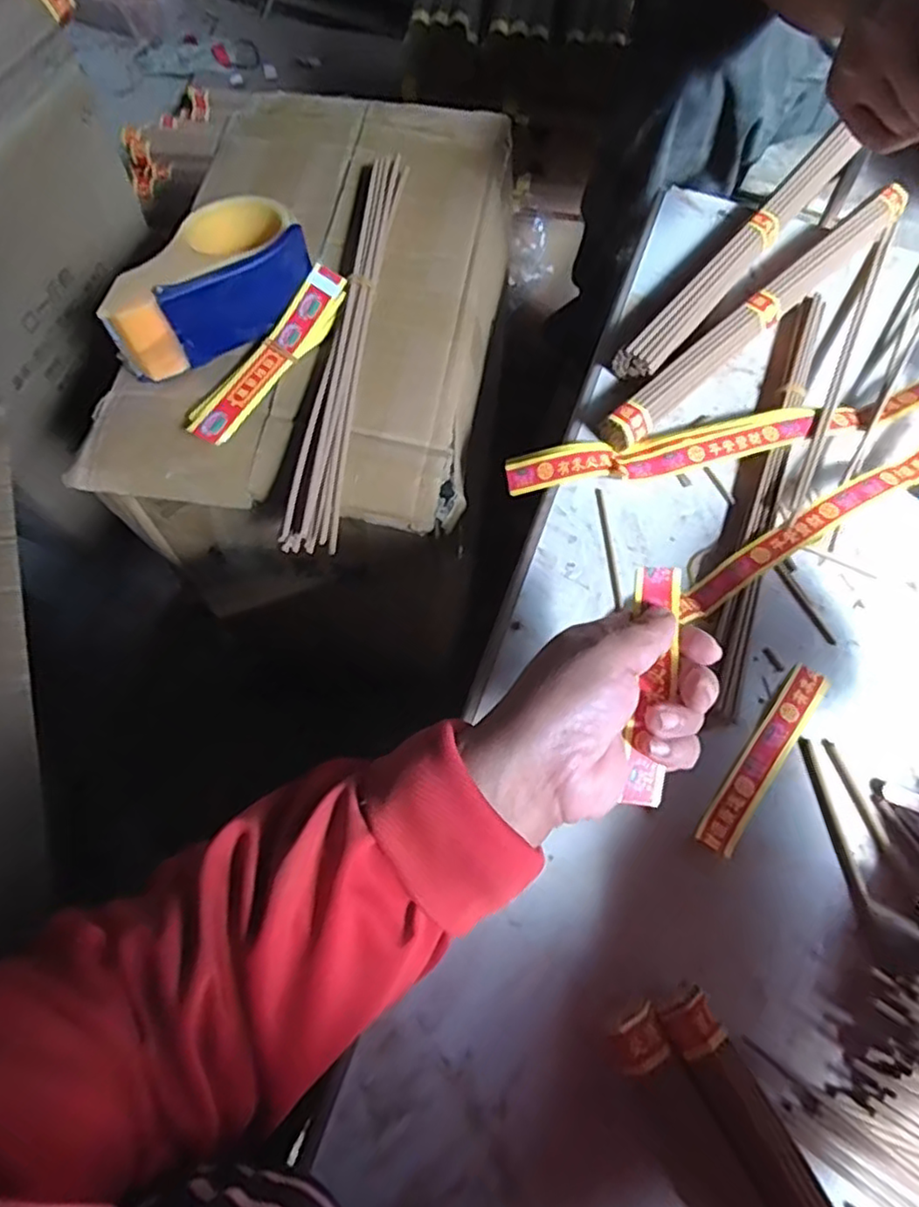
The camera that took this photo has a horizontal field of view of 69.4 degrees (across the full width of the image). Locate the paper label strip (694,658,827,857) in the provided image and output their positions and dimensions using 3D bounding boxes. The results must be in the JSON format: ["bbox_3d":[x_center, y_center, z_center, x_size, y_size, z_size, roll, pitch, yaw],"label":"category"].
[{"bbox_3d":[0.170,0.085,0.370,0.021,0.004,0.120,37,73,12],"label":"paper label strip"}]

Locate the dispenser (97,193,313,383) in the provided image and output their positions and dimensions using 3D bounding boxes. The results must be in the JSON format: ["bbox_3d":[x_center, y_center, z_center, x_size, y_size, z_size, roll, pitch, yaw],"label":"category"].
[{"bbox_3d":[-0.186,-0.234,0.478,0.150,0.055,0.086,-32,73,-12],"label":"dispenser"}]

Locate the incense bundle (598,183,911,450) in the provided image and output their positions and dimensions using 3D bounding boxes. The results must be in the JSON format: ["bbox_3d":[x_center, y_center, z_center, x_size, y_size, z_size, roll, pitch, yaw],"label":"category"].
[{"bbox_3d":[0.216,-0.207,0.464,0.316,0.020,0.025,-40,75,-14],"label":"incense bundle"}]

